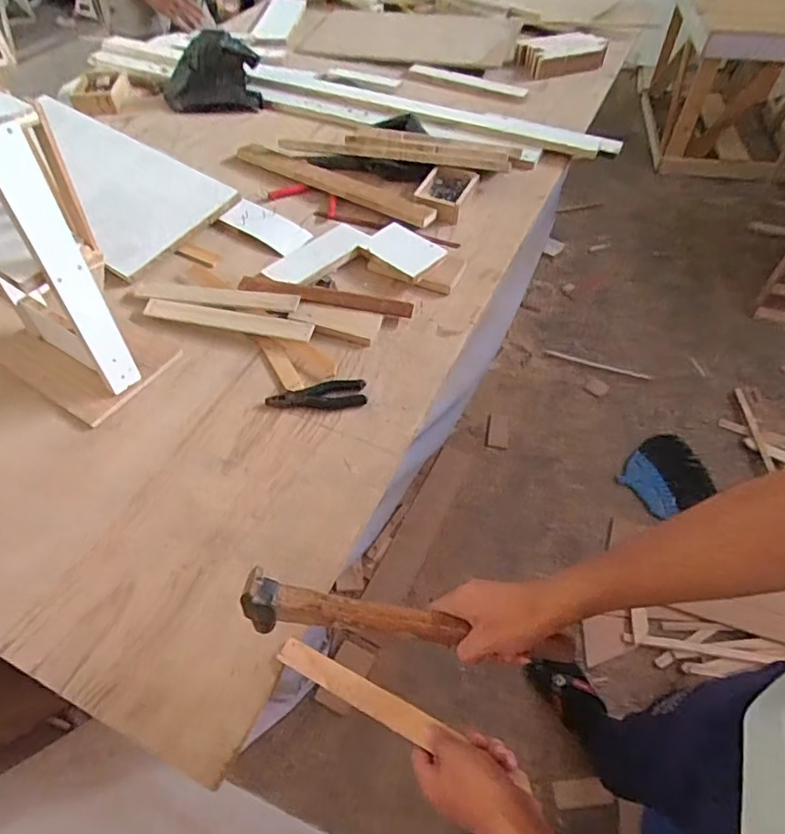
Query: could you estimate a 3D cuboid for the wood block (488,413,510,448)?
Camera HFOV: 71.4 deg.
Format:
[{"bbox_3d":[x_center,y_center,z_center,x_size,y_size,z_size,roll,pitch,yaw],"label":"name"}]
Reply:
[{"bbox_3d":[0.323,0.041,1.656,0.059,0.016,0.110,8,54,6],"label":"wood block"}]

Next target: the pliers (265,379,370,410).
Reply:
[{"bbox_3d":[-0.112,-0.030,0.803,0.143,0.017,0.040,-5,54,-4],"label":"pliers"}]

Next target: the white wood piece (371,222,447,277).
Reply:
[{"bbox_3d":[0.026,-0.301,0.969,0.120,0.014,0.085,36,70,12],"label":"white wood piece"}]

